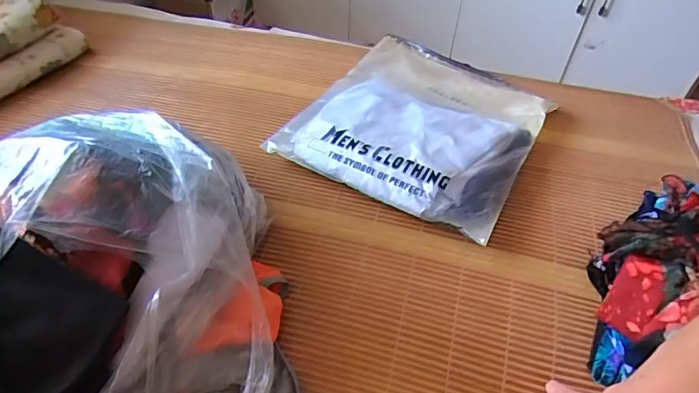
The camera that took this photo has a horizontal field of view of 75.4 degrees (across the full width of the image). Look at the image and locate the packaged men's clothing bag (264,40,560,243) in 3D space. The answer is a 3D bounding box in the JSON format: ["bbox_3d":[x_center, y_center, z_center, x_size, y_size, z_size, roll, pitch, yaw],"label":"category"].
[{"bbox_3d":[0.124,-0.134,0.769,0.364,0.056,0.410,25,50,20],"label":"packaged men's clothing bag"}]

